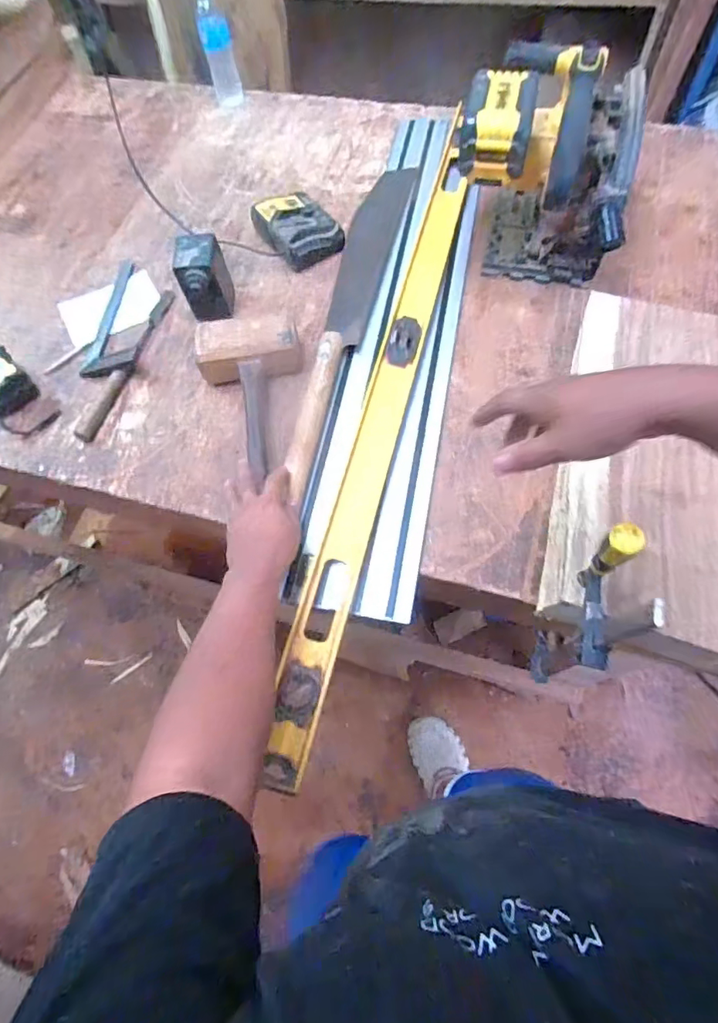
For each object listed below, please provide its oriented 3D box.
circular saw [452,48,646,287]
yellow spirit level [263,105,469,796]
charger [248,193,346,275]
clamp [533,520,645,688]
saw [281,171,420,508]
[{"bbox_3d":[0.275,-0.523,0.750,0.237,0.226,0.284,11,67,8],"label":"circular saw"},{"bbox_3d":[0.047,-0.188,0.716,0.067,0.020,1.048,13,68,9],"label":"yellow spirit level"},{"bbox_3d":[-0.103,-0.486,0.859,0.123,0.054,0.143,-35,69,-12],"label":"charger"},{"bbox_3d":[0.225,0.122,0.531,0.034,0.345,0.099,0,65,5],"label":"clamp"},{"bbox_3d":[-0.009,-0.335,0.791,0.081,0.031,0.686,11,64,8],"label":"saw"}]

